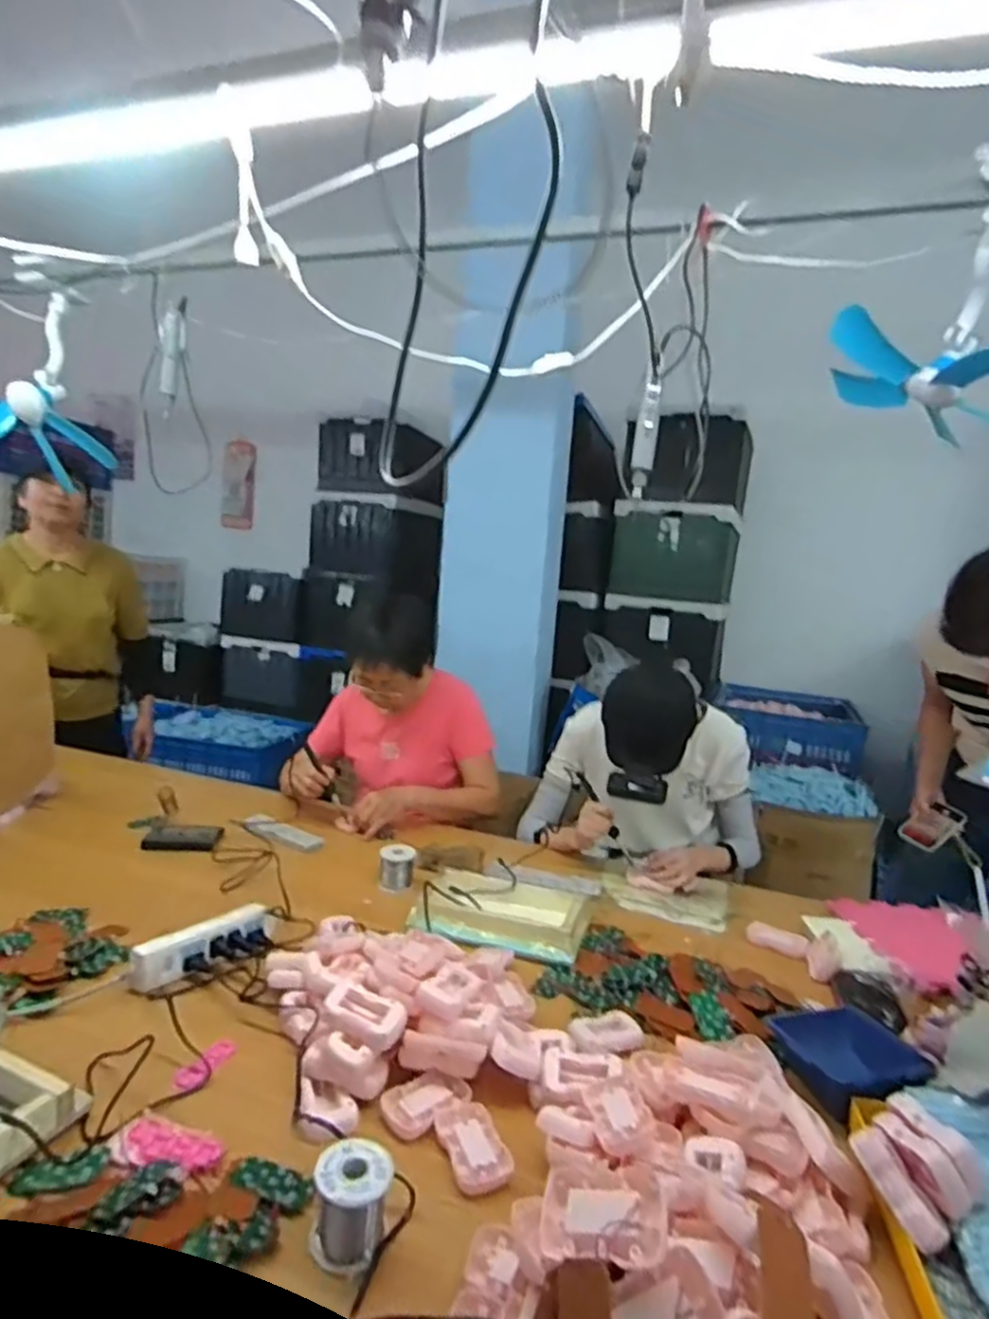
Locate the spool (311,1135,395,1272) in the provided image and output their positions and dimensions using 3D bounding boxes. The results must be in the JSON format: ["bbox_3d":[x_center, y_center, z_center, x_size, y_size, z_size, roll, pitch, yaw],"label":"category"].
[{"bbox_3d":[-0.116,0.443,0.563,0.062,0.066,0.060,3,8,-9],"label":"spool"}]

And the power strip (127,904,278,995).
[{"bbox_3d":[-0.378,0.377,0.914,0.192,0.044,0.055,-2,10,-42],"label":"power strip"}]

